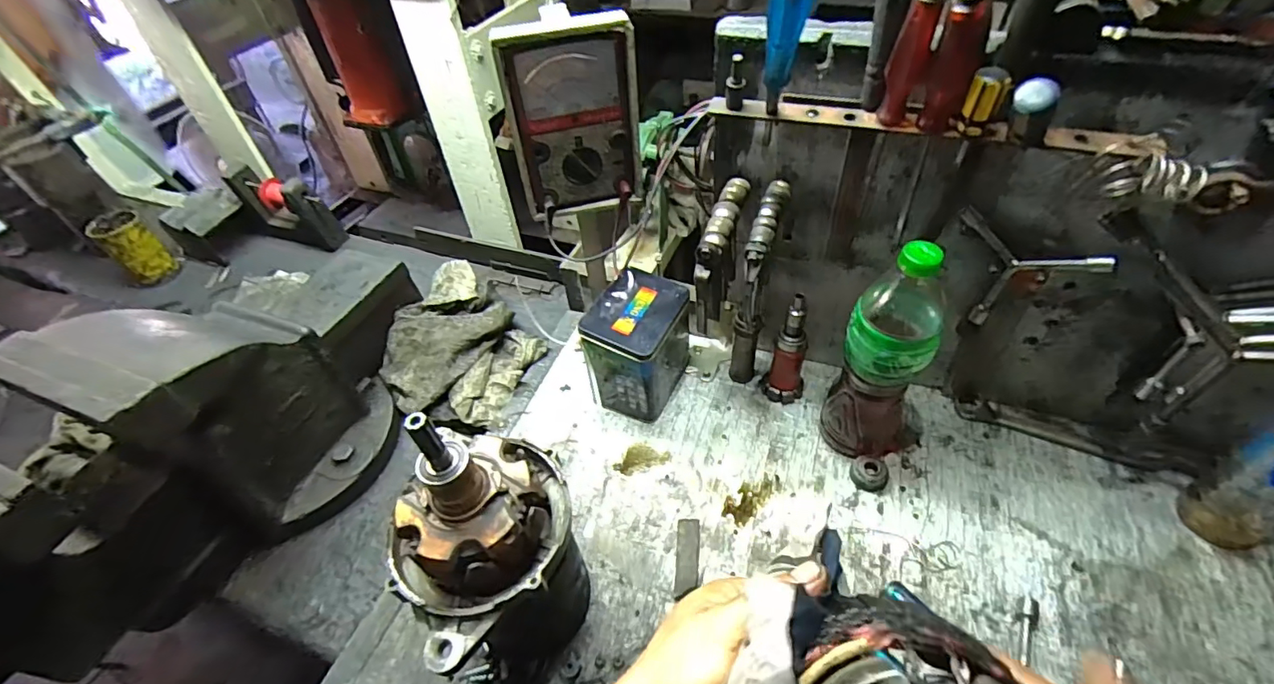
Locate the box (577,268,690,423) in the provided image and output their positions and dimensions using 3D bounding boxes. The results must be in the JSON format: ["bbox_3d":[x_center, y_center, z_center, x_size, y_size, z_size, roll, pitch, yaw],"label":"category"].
[{"bbox_3d":[0.002,0.006,0.666,0.093,0.139,0.127,18,52,20],"label":"box"}]

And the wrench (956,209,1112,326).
[{"bbox_3d":[0.339,-0.055,0.489,0.013,0.109,0.116,-38,55,-26],"label":"wrench"}]

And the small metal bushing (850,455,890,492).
[{"bbox_3d":[0.255,0.143,0.589,0.037,0.021,0.035,-2,48,2],"label":"small metal bushing"}]

